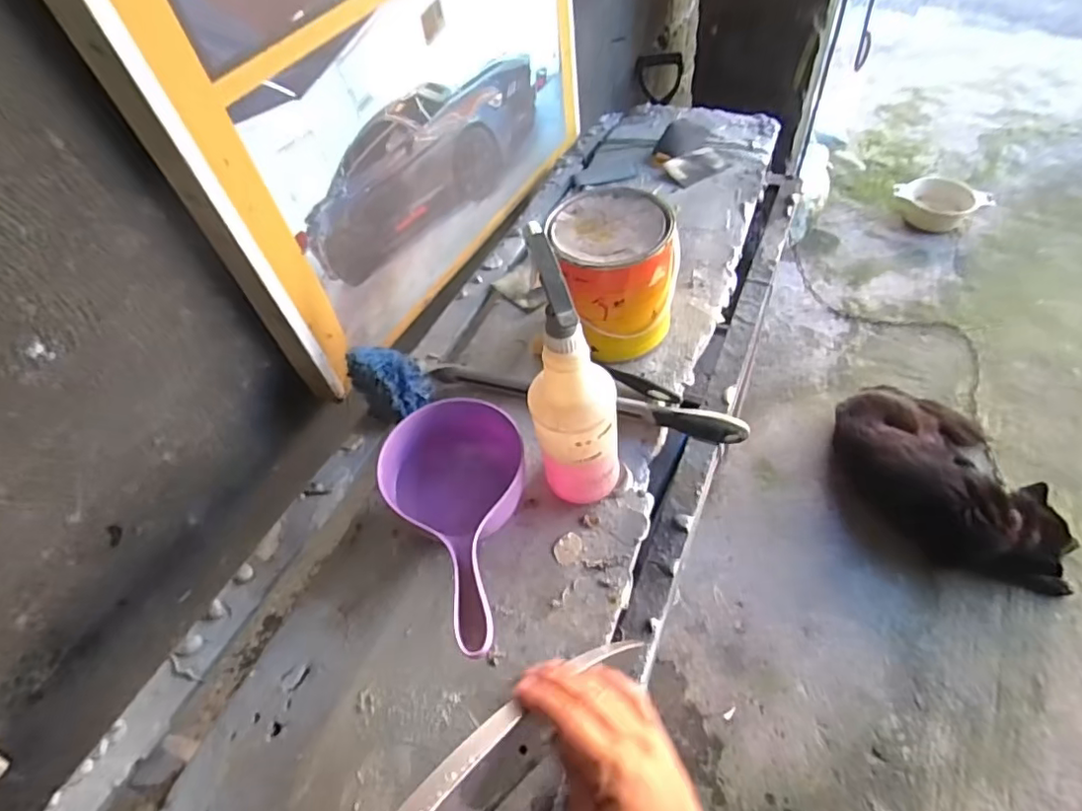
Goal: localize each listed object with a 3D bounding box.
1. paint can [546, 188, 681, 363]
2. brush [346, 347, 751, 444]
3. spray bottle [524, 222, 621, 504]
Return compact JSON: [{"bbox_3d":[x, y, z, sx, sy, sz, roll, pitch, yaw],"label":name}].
[{"bbox_3d":[0.092,-0.168,0.753,0.145,0.168,0.146,-3,52,4],"label":"paint can"},{"bbox_3d":[-0.003,-0.018,0.716,0.492,0.062,0.080,4,53,10],"label":"brush"},{"bbox_3d":[0.033,-0.013,0.549,0.090,0.307,0.086,-1,53,7],"label":"spray bottle"}]

